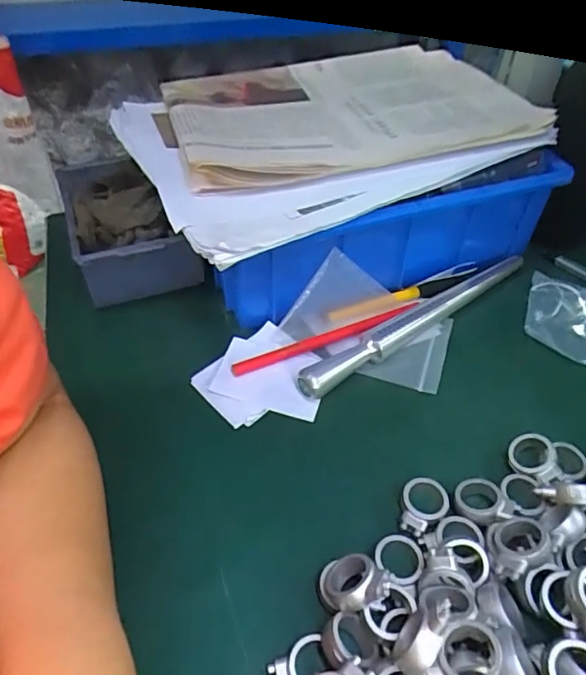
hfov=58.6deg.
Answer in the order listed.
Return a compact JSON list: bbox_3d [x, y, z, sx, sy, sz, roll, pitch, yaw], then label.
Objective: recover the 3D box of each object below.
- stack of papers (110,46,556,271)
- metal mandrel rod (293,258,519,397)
[{"bbox_3d":[0.024,-0.190,0.467,0.312,0.048,0.320,-23,48,-19],"label":"stack of papers"},{"bbox_3d":[0.098,-0.015,0.400,0.228,0.022,0.019,-29,52,-27],"label":"metal mandrel rod"}]

